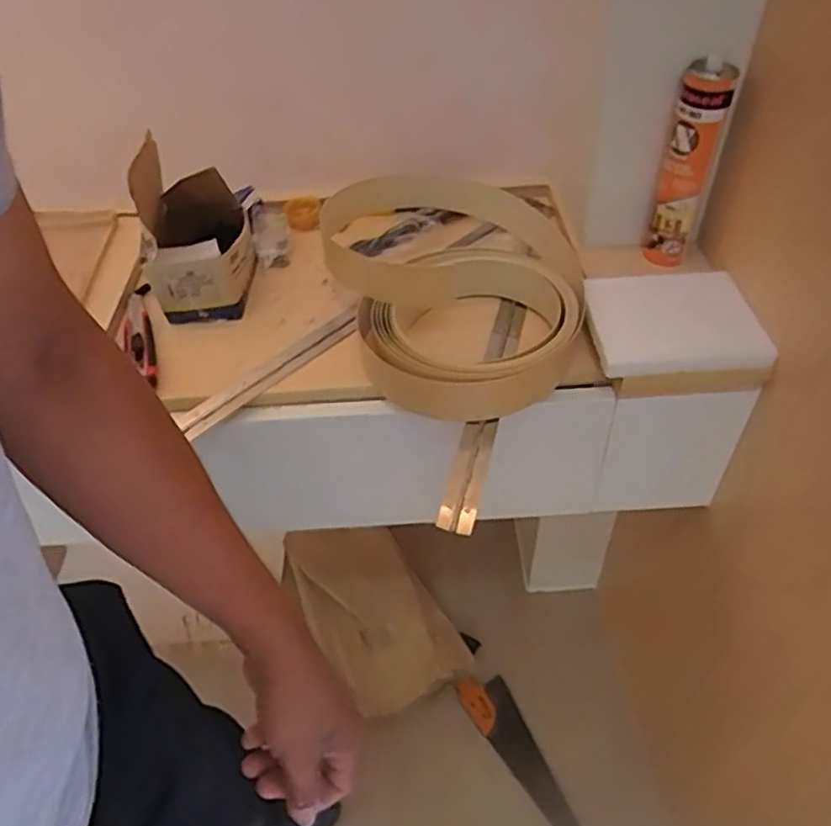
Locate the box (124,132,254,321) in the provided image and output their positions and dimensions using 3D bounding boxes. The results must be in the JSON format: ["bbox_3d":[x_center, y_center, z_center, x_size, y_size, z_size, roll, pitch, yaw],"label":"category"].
[{"bbox_3d":[-0.248,-0.204,0.751,0.107,0.161,0.129,-7,46,-3],"label":"box"}]

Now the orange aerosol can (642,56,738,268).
[{"bbox_3d":[0.283,-0.253,0.701,0.050,0.200,0.040,19,50,21],"label":"orange aerosol can"}]

